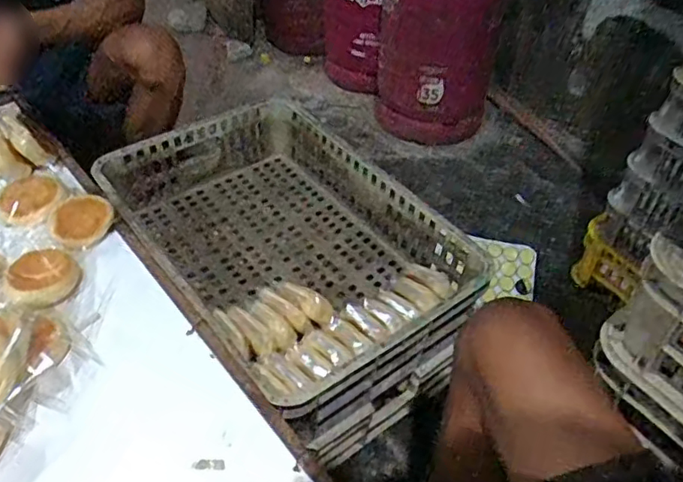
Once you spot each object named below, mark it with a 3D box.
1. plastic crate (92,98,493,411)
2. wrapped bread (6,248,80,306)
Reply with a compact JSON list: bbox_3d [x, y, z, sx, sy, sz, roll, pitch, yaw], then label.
[{"bbox_3d":[-0.105,-0.001,1.019,0.436,0.152,0.623,-28,53,-28],"label":"plastic crate"},{"bbox_3d":[-0.407,0.048,0.802,0.085,0.030,0.096,-30,55,-30],"label":"wrapped bread"}]

